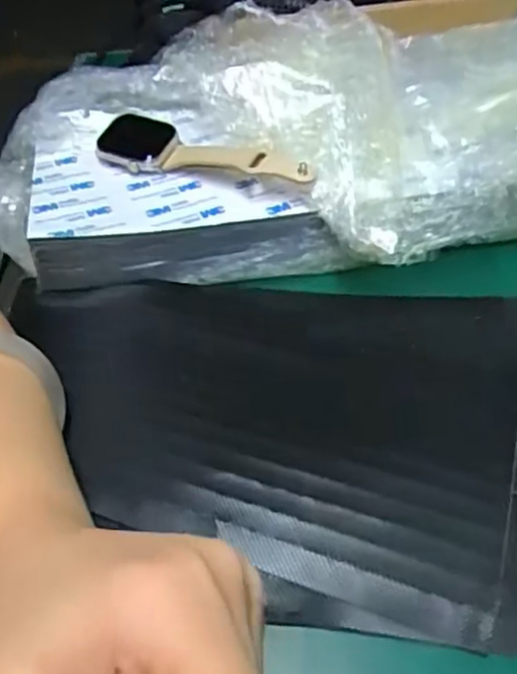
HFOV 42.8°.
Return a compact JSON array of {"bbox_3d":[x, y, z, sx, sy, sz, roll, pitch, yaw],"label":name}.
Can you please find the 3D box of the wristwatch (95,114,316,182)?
[{"bbox_3d":[-0.031,-0.097,0.358,0.131,0.020,0.033,16,47,19],"label":"wristwatch"}]

